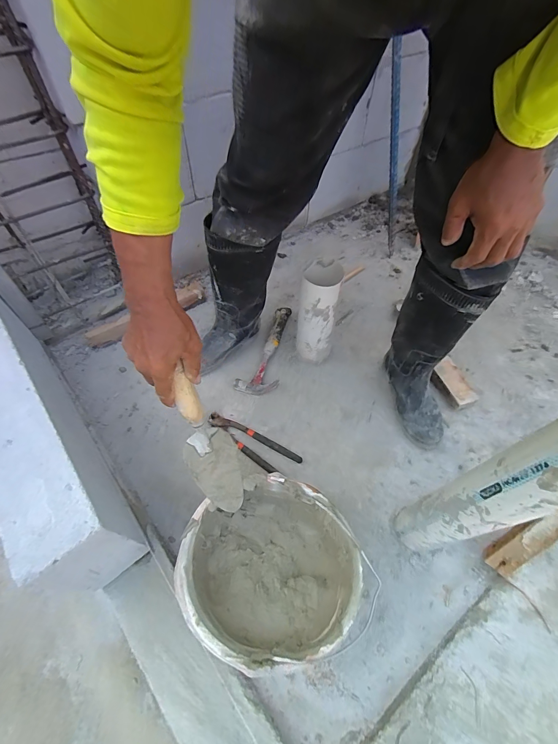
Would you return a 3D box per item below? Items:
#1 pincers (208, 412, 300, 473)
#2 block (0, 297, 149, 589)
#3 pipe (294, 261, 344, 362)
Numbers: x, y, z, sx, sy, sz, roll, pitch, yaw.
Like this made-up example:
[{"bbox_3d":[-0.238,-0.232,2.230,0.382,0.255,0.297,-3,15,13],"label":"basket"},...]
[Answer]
[{"bbox_3d":[-0.058,0.149,0.710,0.210,0.029,0.064,31,57,21],"label":"pincers"},{"bbox_3d":[-0.431,0.077,0.576,0.109,0.184,0.582,-34,63,-24],"label":"block"},{"bbox_3d":[0.082,-0.122,0.750,0.079,0.245,0.085,8,55,4],"label":"pipe"}]

